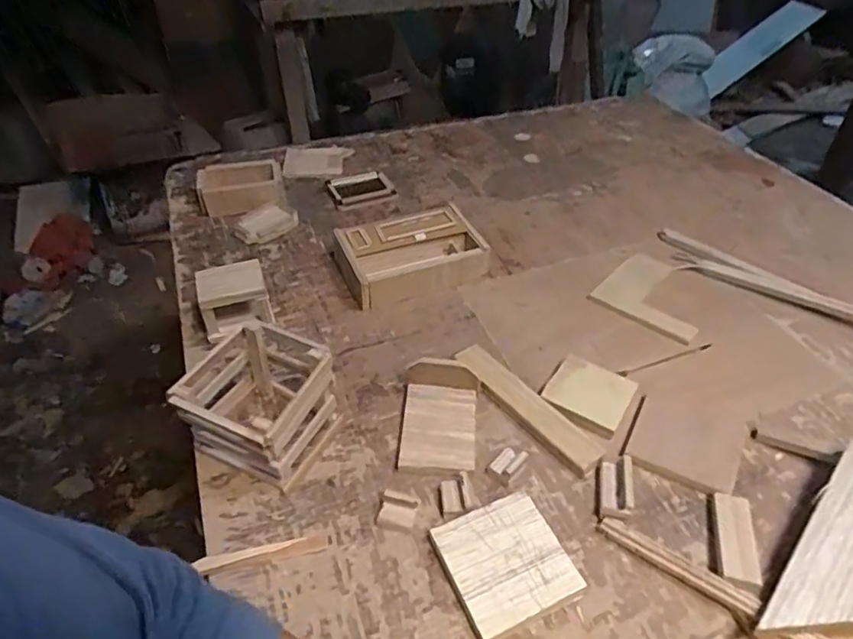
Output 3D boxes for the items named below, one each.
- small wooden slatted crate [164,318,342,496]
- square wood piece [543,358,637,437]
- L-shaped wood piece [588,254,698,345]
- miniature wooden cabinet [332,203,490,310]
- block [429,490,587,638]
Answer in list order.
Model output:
[{"bbox_3d":[-0.192,0.092,0.656,0.154,0.125,0.143,17,47,19],"label":"small wooden slatted crate"},{"bbox_3d":[0.206,0.095,0.723,0.098,0.011,0.096,24,49,25],"label":"square wood piece"},{"bbox_3d":[0.356,-0.041,0.876,0.154,0.006,0.145,28,51,28],"label":"L-shaped wood piece"},{"bbox_3d":[-0.026,-0.106,0.916,0.225,0.065,0.153,-18,46,-16],"label":"miniature wooden cabinet"},{"bbox_3d":[0.079,0.242,0.569,0.114,0.019,0.115,-19,46,-16],"label":"block"}]

